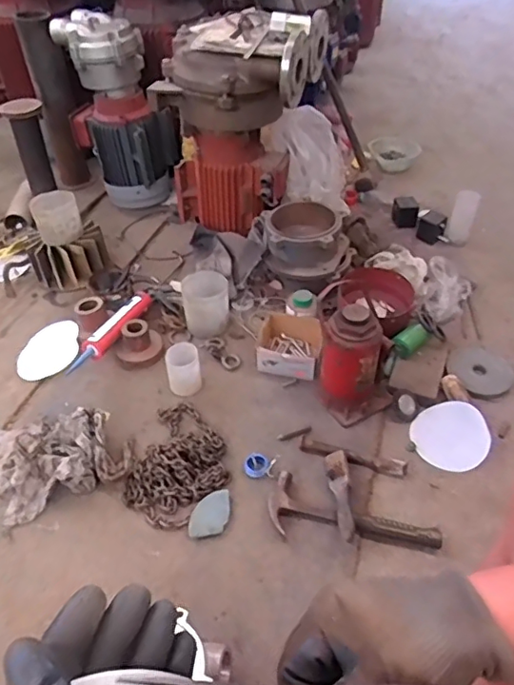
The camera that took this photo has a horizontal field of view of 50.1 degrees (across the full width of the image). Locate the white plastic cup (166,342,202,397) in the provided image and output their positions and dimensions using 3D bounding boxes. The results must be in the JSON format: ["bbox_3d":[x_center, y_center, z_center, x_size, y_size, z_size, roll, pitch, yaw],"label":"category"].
[{"bbox_3d":[-0.172,0.065,1.294,0.080,0.108,0.072,-5,43,-5],"label":"white plastic cup"}]

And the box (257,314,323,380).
[{"bbox_3d":[0.080,0.009,1.364,0.154,0.077,0.155,10,44,11],"label":"box"}]

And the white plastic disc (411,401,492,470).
[{"bbox_3d":[0.418,0.200,1.174,0.153,0.020,0.144,-6,62,12],"label":"white plastic disc"}]

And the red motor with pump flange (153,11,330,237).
[{"bbox_3d":[-0.030,-0.589,1.524,0.365,0.521,0.327,16,46,19],"label":"red motor with pump flange"}]

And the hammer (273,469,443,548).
[{"bbox_3d":[0.176,0.343,1.034,0.318,0.033,0.113,15,45,16],"label":"hammer"}]

